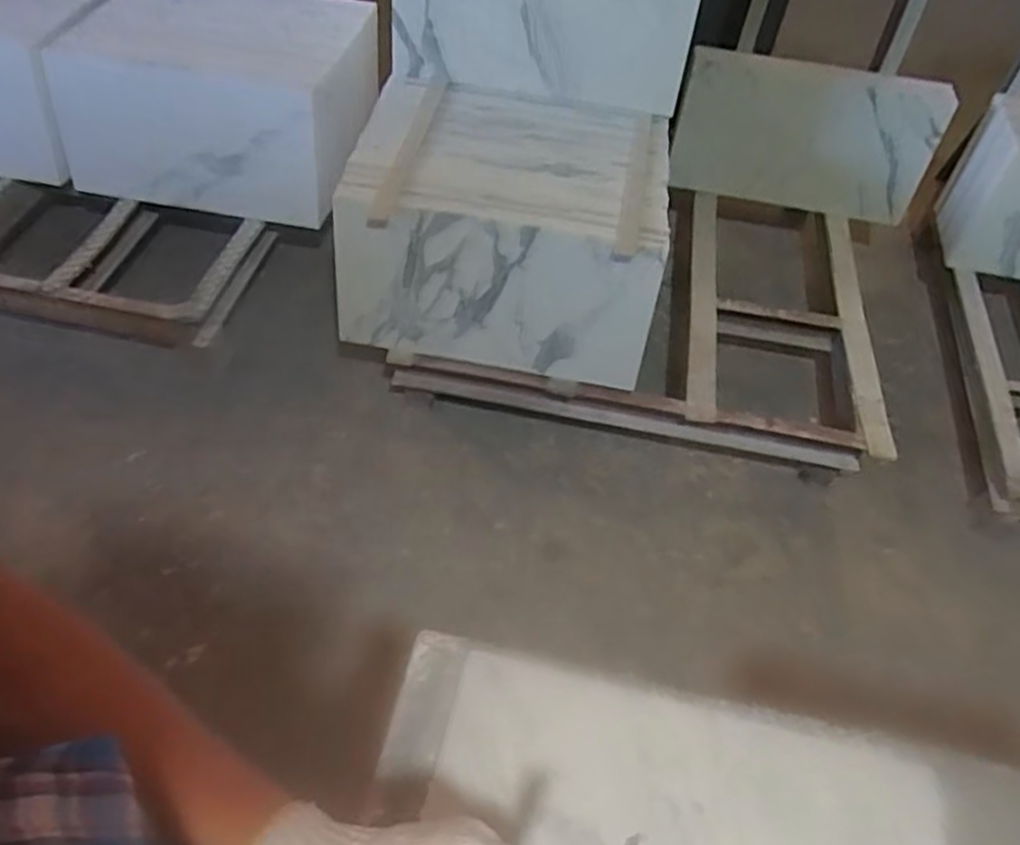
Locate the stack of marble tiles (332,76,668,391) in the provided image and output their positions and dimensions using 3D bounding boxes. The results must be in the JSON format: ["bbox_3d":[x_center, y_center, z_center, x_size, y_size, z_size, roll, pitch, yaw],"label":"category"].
[{"bbox_3d":[-0.011,-0.395,1.498,0.613,0.325,0.507,8,52,3],"label":"stack of marble tiles"}]

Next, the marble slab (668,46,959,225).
[{"bbox_3d":[0.696,-0.663,1.726,0.587,0.362,0.055,10,57,1],"label":"marble slab"}]

